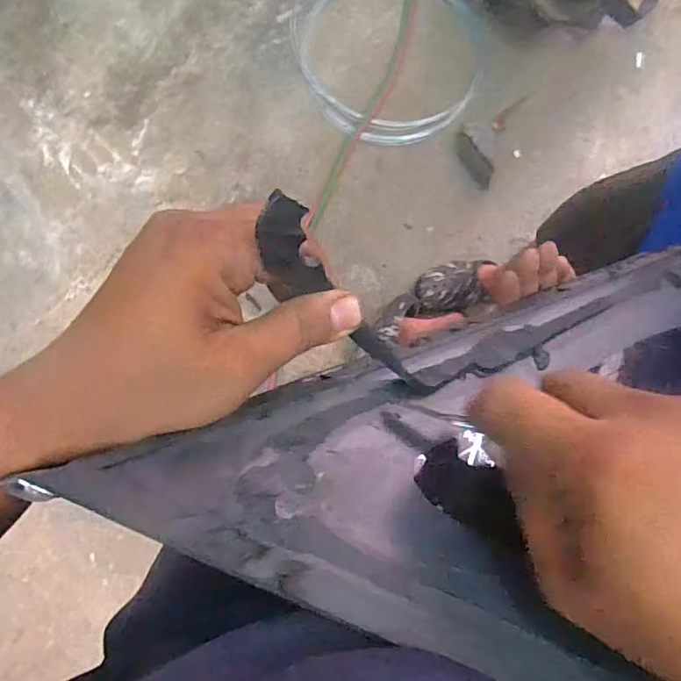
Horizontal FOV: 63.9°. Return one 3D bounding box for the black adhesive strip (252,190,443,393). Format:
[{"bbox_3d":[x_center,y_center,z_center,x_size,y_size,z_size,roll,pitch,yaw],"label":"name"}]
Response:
[{"bbox_3d":[0.005,-0.012,0.246,0.024,0.013,0.134,-45,129,-2],"label":"black adhesive strip"}]

